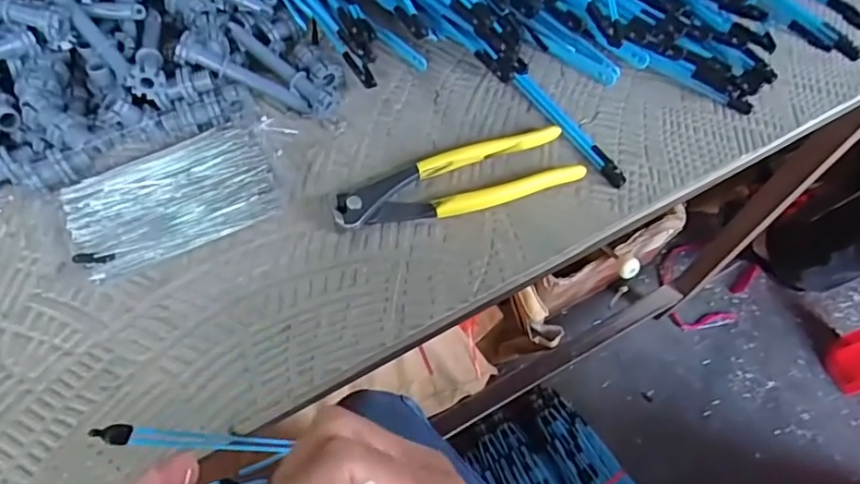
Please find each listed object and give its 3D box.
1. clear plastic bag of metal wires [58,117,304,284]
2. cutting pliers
[{"bbox_3d":[-0.159,-0.033,0.374,0.136,0.008,0.079,-25,65,-16],"label":"clear plastic bag of metal wires"},{"bbox_3d":[0.018,-0.041,0.380,0.163,0.014,0.047,-16,62,-11],"label":"cutting pliers"}]

